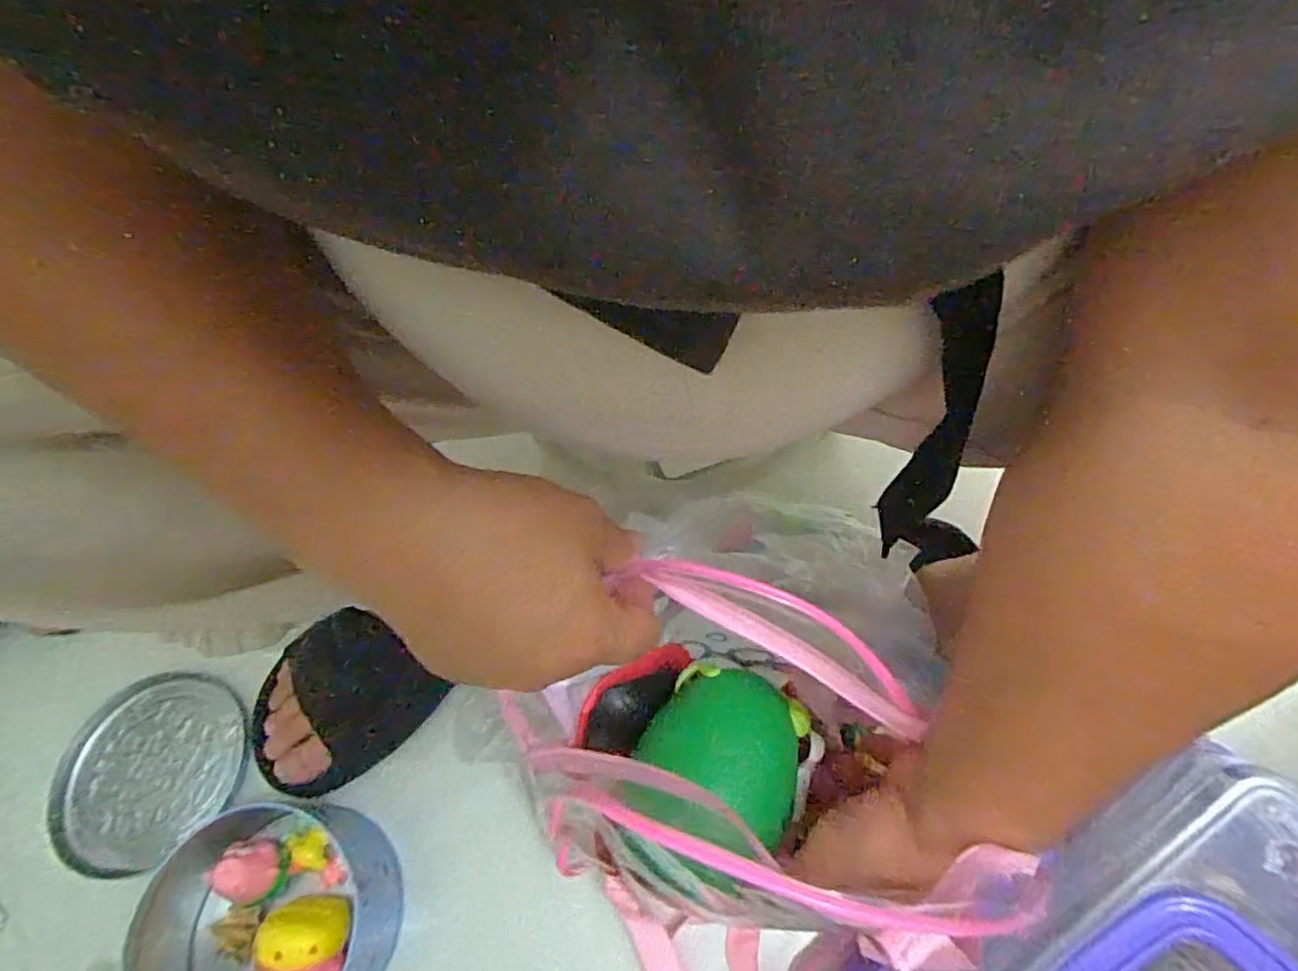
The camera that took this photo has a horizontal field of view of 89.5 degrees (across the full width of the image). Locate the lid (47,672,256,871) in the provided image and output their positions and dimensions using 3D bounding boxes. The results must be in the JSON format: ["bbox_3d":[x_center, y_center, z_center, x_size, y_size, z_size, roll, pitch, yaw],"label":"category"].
[{"bbox_3d":[-0.363,0.207,0.481,0.141,0.019,0.128,13,64,10],"label":"lid"}]

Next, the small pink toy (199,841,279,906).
[{"bbox_3d":[-0.254,0.246,0.418,0.032,0.036,0.034,-2,63,3],"label":"small pink toy"}]

